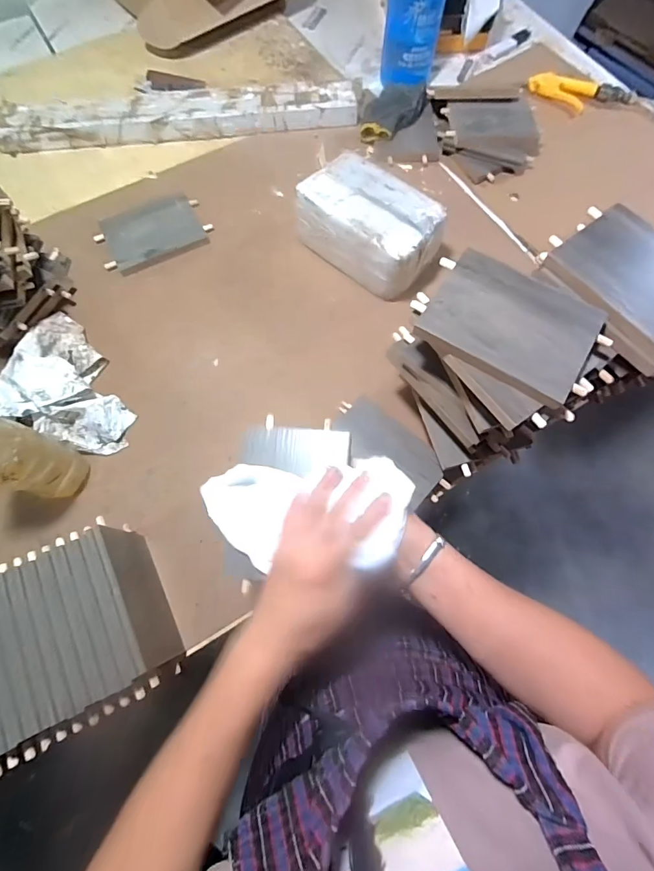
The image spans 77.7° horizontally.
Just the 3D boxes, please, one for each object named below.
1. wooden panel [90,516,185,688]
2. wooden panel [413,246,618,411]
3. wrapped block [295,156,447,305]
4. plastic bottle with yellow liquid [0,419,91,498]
[{"bbox_3d":[-0.208,0.179,0.459,0.016,0.113,0.176,-24,74,-8],"label":"wooden panel"},{"bbox_3d":[0.182,-0.114,0.398,0.159,0.020,0.127,33,75,10],"label":"wooden panel"},{"bbox_3d":[0.068,-0.319,0.625,0.207,0.103,0.135,38,76,11],"label":"wrapped block"},{"bbox_3d":[-0.352,0.026,0.456,0.057,0.210,0.071,-5,72,-2],"label":"plastic bottle with yellow liquid"}]

